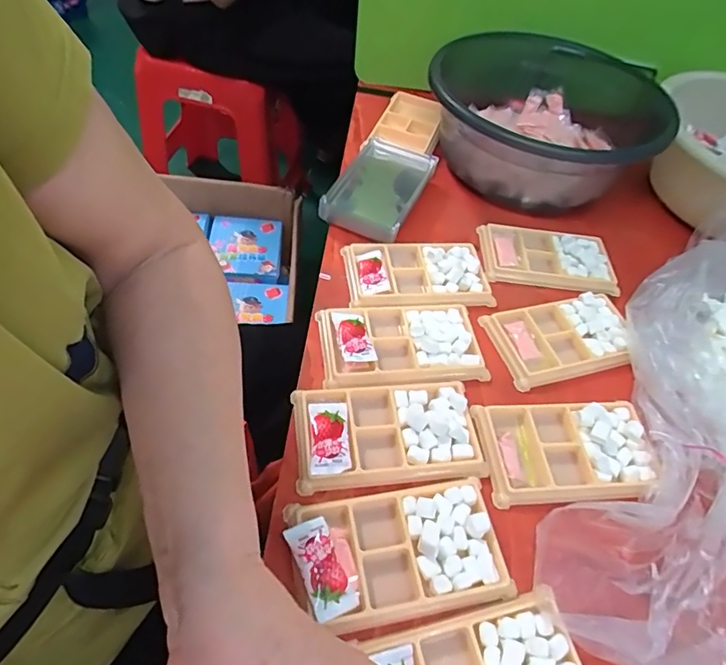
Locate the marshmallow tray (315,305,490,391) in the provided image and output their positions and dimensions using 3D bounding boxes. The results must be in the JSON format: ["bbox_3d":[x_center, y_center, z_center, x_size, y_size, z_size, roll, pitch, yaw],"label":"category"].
[{"bbox_3d":[0.032,0.010,0.413,0.130,0.015,0.079,-1,53,-9],"label":"marshmallow tray"}]

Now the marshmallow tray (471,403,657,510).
[{"bbox_3d":[0.154,0.090,0.377,0.128,0.019,0.073,0,53,-9],"label":"marshmallow tray"}]

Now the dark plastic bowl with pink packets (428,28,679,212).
[{"bbox_3d":[0.207,-0.257,0.587,0.242,0.109,0.311,26,54,11],"label":"dark plastic bowl with pink packets"}]

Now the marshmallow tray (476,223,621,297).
[{"bbox_3d":[0.190,-0.077,0.511,0.135,0.018,0.076,8,52,-3],"label":"marshmallow tray"}]

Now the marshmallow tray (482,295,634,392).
[{"bbox_3d":[0.181,0.003,0.449,0.129,0.018,0.076,-12,56,-17],"label":"marshmallow tray"}]

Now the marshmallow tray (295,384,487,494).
[{"bbox_3d":[0.018,0.073,0.363,0.131,0.015,0.074,-1,53,-9],"label":"marshmallow tray"}]

